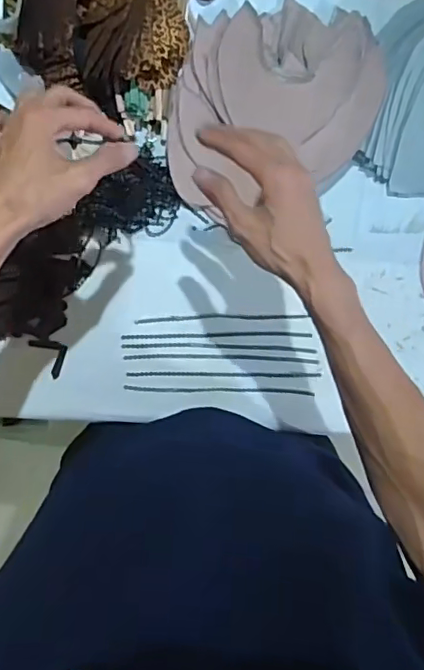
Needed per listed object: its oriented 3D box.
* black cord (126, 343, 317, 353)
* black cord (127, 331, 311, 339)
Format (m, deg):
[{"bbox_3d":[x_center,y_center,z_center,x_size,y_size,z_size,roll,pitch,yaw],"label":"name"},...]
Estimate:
[{"bbox_3d":[0.009,0.015,0.683,0.234,0.005,0.008,1,92,-2],"label":"black cord"},{"bbox_3d":[0.006,0.000,0.683,0.229,0.006,0.008,-1,92,-2],"label":"black cord"}]

